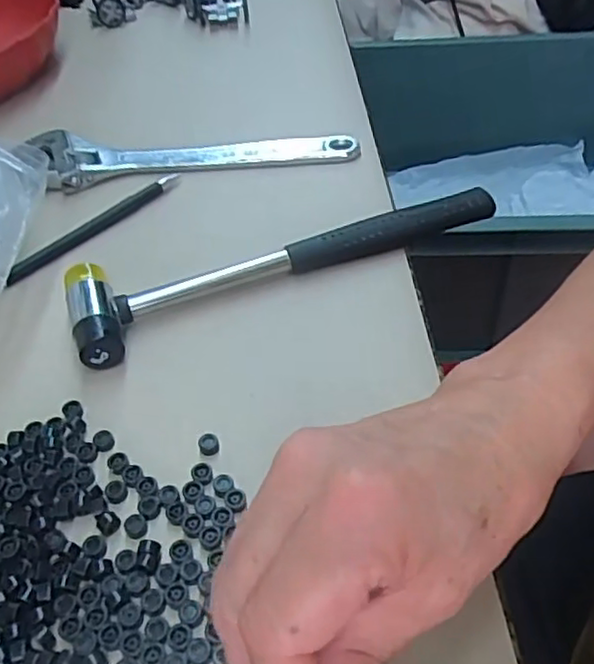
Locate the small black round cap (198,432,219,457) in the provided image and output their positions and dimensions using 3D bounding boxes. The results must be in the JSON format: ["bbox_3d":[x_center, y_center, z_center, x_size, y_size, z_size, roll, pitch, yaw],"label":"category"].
[{"bbox_3d":[-0.040,0.050,0.293,0.009,0.004,0.011,-13,47,-7],"label":"small black round cap"}]

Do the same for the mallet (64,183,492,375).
[{"bbox_3d":[-0.005,-0.047,0.369,0.247,0.021,0.060,-21,48,-14],"label":"mallet"}]

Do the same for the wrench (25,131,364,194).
[{"bbox_3d":[-0.072,-0.128,0.461,0.222,0.023,0.048,-6,46,0],"label":"wrench"}]

